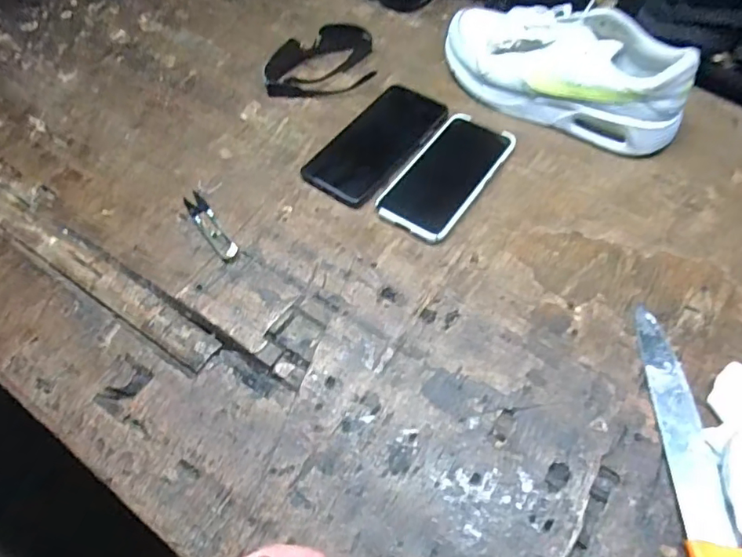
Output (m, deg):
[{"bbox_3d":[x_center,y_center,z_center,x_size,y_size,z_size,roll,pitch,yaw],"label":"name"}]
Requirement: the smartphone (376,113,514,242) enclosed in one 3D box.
[{"bbox_3d":[0.076,-0.104,0.512,0.077,0.013,0.158,29,64,21],"label":"smartphone"}]

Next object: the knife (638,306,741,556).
[{"bbox_3d":[0.225,0.147,0.344,0.033,0.016,0.280,2,57,5],"label":"knife"}]

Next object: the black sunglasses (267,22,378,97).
[{"bbox_3d":[-0.062,-0.264,0.613,0.129,0.033,0.085,-8,57,-1],"label":"black sunglasses"}]

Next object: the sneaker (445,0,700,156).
[{"bbox_3d":[0.198,-0.226,0.540,0.258,0.091,0.094,27,63,20],"label":"sneaker"}]

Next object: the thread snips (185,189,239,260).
[{"bbox_3d":[-0.156,-0.052,0.493,0.020,0.004,0.095,-33,61,-16],"label":"thread snips"}]

